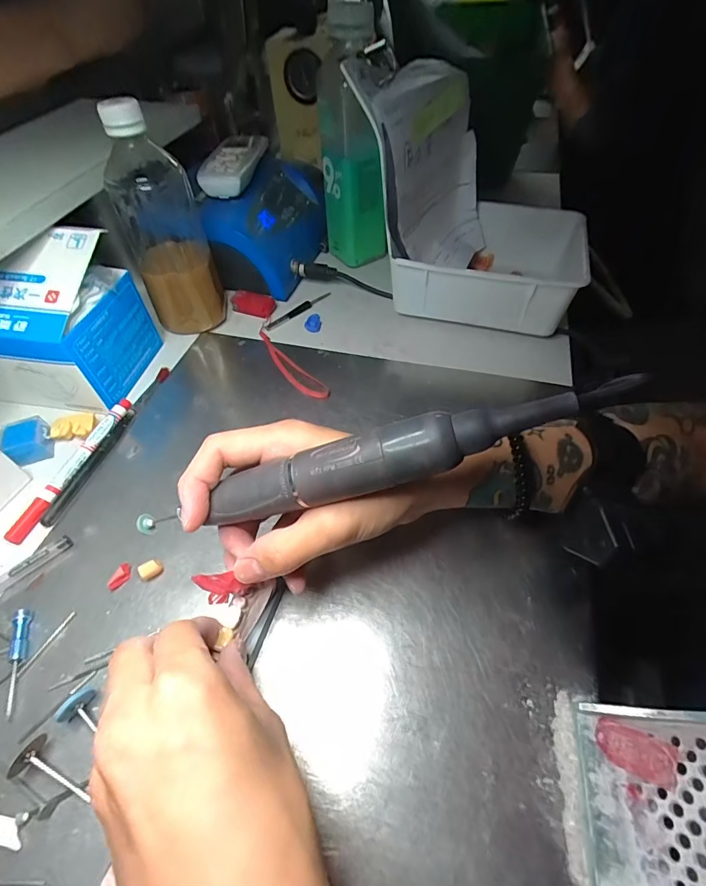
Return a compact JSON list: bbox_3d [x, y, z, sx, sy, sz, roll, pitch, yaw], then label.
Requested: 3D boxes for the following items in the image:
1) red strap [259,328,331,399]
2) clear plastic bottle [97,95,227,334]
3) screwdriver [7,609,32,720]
[{"bbox_3d":[-0.063,-0.075,0.401,0.021,0.004,0.119,-34,58,-22],"label":"red strap"},{"bbox_3d":[-0.169,-0.188,0.381,0.067,0.182,0.055,-17,53,-11],"label":"clear plastic bottle"},{"bbox_3d":[-0.196,0.126,0.244,0.007,0.009,0.058,-13,52,-8],"label":"screwdriver"}]

